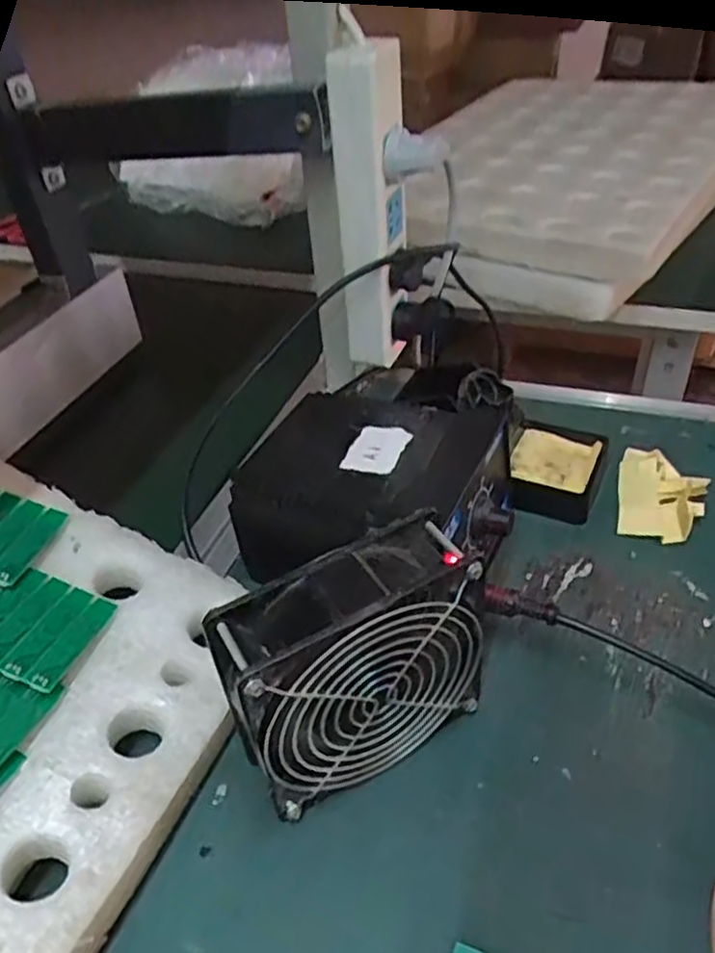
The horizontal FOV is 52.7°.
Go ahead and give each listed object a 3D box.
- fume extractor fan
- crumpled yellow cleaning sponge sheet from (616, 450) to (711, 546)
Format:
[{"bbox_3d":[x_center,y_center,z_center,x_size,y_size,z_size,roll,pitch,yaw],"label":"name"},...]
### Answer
[{"bbox_3d":[0.000,0.093,0.341,0.122,0.121,0.046,-19,40,-20],"label":"fume extractor fan"},{"bbox_3d":[0.203,0.012,0.485,0.055,0.023,0.065,13,40,19],"label":"crumpled yellow cleaning sponge sheet"}]

